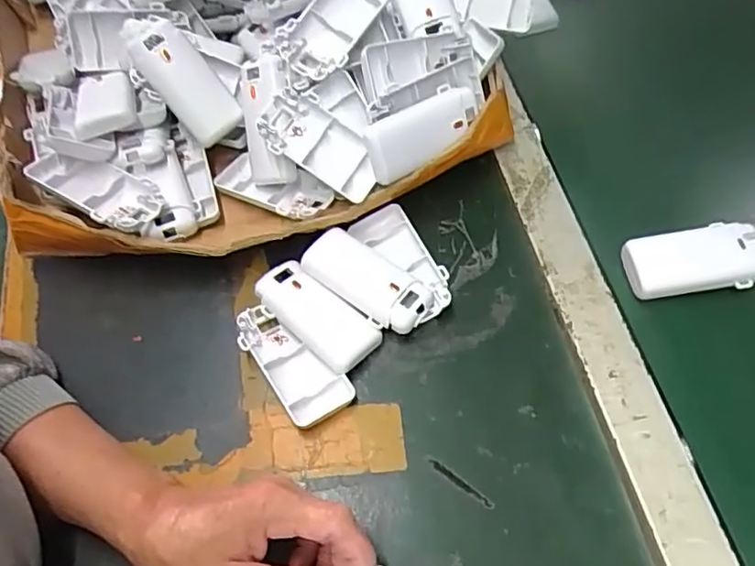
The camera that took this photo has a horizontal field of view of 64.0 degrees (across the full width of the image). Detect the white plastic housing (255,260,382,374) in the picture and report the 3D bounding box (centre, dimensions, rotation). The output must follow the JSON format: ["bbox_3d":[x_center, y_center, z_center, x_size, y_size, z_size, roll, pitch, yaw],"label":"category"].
[{"bbox_3d":[-0.045,0.025,0.430,0.093,0.021,0.040,37,70,22],"label":"white plastic housing"}]

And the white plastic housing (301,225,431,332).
[{"bbox_3d":[-0.007,-0.004,0.432,0.093,0.013,0.043,32,68,20],"label":"white plastic housing"}]

